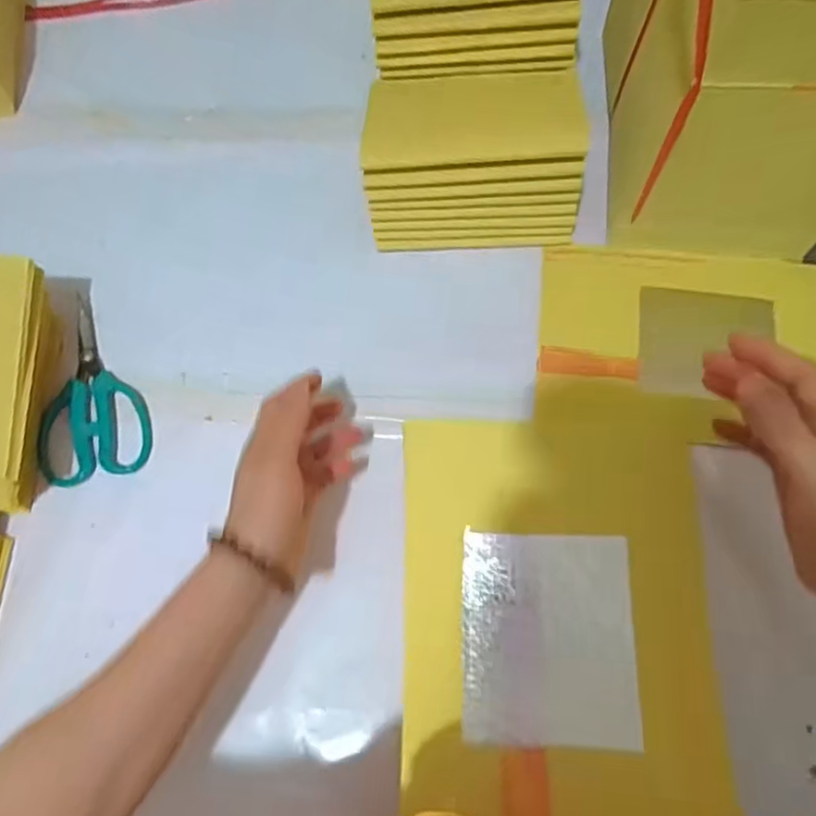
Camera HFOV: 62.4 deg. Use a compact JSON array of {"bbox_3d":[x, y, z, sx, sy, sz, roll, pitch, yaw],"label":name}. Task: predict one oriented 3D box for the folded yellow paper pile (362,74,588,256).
[{"bbox_3d":[0.050,-0.183,0.514,0.160,0.095,0.085,-4,70,1],"label":"folded yellow paper pile"}]

